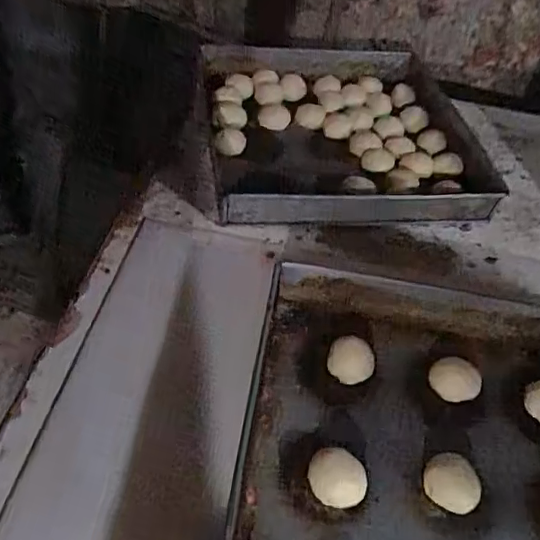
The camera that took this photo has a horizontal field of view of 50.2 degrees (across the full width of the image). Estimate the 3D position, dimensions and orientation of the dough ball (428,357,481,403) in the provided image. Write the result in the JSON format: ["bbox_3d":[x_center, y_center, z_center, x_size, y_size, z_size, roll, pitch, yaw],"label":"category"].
[{"bbox_3d":[0.196,0.118,0.612,0.051,0.032,0.039,31,48,20],"label":"dough ball"}]

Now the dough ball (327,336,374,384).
[{"bbox_3d":[0.087,0.099,0.628,0.052,0.033,0.044,16,45,6],"label":"dough ball"}]

